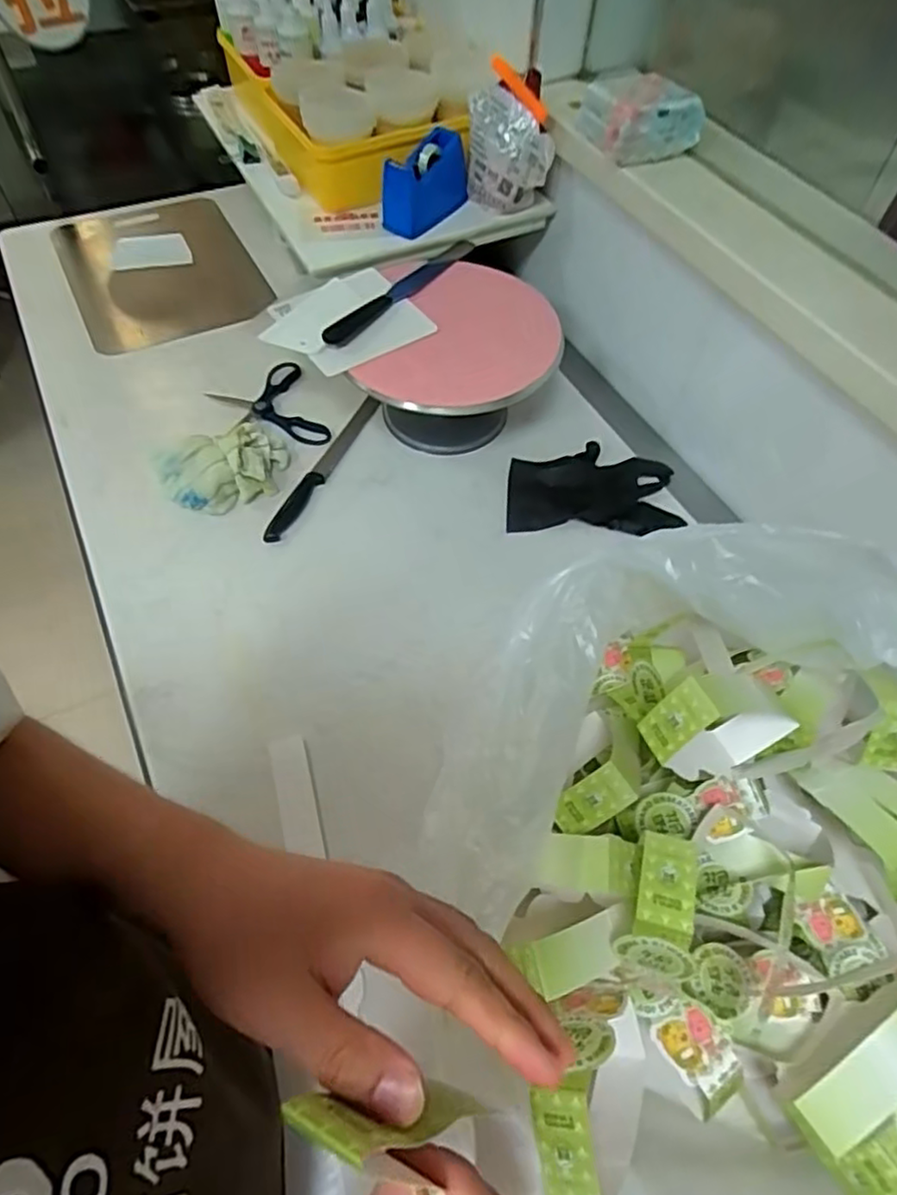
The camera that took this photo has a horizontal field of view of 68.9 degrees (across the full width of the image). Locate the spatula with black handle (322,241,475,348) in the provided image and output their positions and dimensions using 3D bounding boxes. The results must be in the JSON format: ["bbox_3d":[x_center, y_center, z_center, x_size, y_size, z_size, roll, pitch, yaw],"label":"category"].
[{"bbox_3d":[-0.057,-0.419,0.886,0.033,0.041,0.330,30,61,16],"label":"spatula with black handle"}]

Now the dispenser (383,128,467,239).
[{"bbox_3d":[-0.030,-0.589,0.934,0.050,0.102,0.132,39,64,20],"label":"dispenser"}]

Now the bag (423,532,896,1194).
[{"bbox_3d":[0.226,0.230,0.498,0.450,0.259,0.483,-16,60,-12],"label":"bag"}]

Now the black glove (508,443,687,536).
[{"bbox_3d":[0.192,-0.142,0.875,0.226,0.034,0.122,0,58,-2],"label":"black glove"}]

